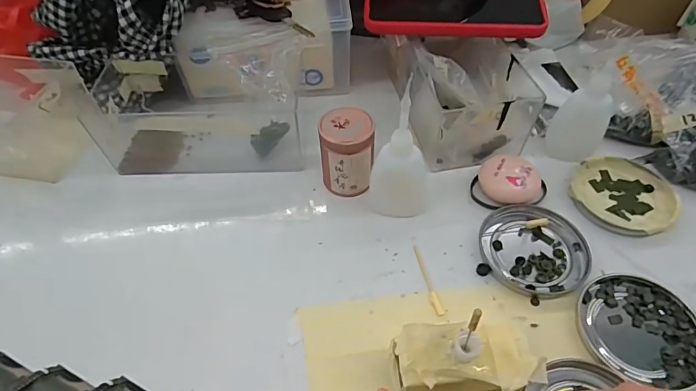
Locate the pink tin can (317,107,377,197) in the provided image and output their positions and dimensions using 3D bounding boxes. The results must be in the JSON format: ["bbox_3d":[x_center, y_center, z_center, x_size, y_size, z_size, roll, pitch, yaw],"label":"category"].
[{"bbox_3d":[-0.001,-0.035,0.361,0.043,0.065,0.042,-1,50,1],"label":"pink tin can"}]

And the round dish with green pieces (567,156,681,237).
[{"bbox_3d":[0.231,-0.001,0.361,0.079,0.009,0.079,-1,50,1],"label":"round dish with green pieces"}]

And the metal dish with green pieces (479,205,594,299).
[{"bbox_3d":[0.142,0.040,0.331,0.077,0.007,0.074,-1,50,1],"label":"metal dish with green pieces"}]

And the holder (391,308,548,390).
[{"bbox_3d":[0.070,0.100,0.260,0.085,0.045,0.046,-10,51,-7],"label":"holder"}]

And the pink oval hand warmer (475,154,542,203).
[{"bbox_3d":[0.136,-0.012,0.363,0.044,0.021,0.045,-15,51,-10],"label":"pink oval hand warmer"}]

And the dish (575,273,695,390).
[{"bbox_3d":[0.198,0.088,0.290,0.077,0.007,0.075,-1,50,1],"label":"dish"}]

